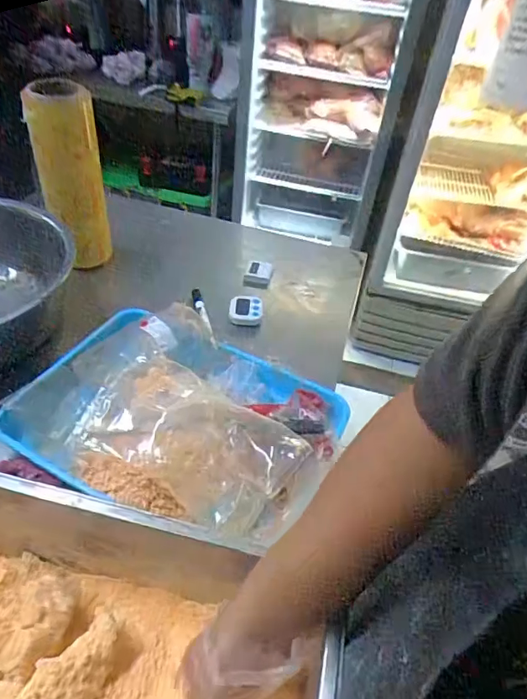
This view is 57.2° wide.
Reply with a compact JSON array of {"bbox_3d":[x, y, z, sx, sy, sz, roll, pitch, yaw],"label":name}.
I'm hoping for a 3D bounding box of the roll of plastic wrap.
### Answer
[{"bbox_3d":[-0.361,-0.321,0.911,0.111,0.327,0.120,-11,46,-18],"label":"roll of plastic wrap"}]

